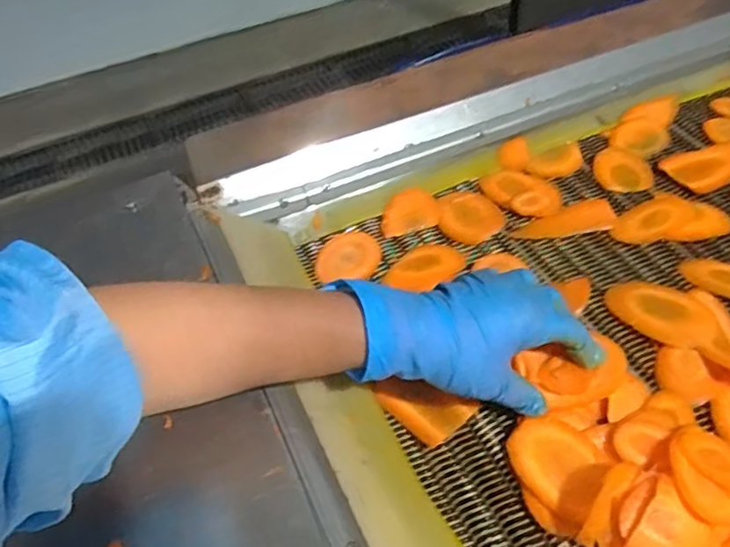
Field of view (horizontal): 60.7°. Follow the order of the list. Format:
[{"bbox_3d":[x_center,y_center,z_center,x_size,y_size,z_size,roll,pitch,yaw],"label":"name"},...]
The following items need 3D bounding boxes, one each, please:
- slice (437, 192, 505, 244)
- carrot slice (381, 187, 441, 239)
[{"bbox_3d":[0.093,-0.051,0.555,0.059,0.009,0.057,7,50,11],"label":"slice"},{"bbox_3d":[0.040,-0.056,0.569,0.054,0.010,0.047,-13,49,-6],"label":"carrot slice"}]

